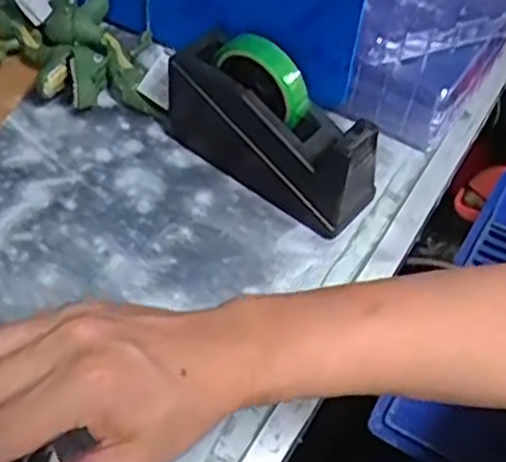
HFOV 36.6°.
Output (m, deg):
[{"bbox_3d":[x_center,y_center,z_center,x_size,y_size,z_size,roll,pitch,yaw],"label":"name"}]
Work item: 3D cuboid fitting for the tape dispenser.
[{"bbox_3d":[0.016,-0.100,0.689,0.203,0.136,0.057,34,58,22],"label":"tape dispenser"}]

